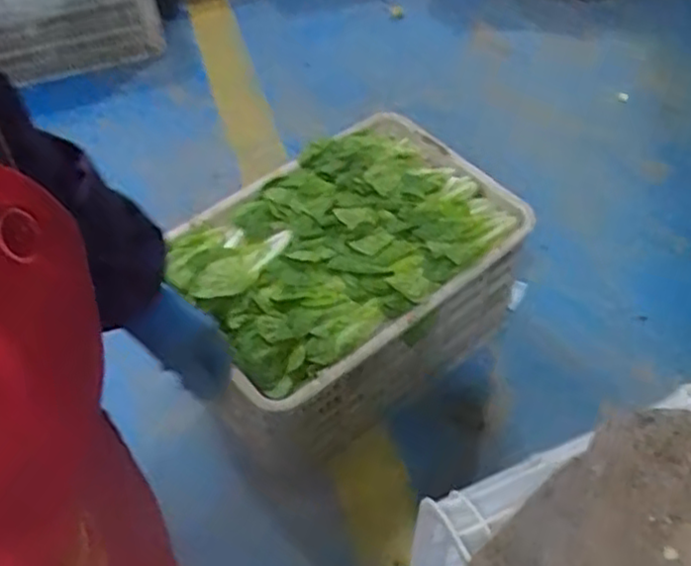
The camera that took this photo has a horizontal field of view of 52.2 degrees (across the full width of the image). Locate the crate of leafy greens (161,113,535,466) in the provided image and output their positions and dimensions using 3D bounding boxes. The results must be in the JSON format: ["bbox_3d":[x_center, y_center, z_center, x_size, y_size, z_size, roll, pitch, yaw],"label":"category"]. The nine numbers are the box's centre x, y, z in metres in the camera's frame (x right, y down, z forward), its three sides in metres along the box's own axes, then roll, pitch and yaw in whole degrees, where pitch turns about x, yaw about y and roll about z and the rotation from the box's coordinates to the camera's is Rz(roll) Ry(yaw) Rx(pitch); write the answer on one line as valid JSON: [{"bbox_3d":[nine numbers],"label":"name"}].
[{"bbox_3d":[0.004,0.022,1.349,0.580,0.377,0.403,-32,57,-21],"label":"crate of leafy greens"}]

